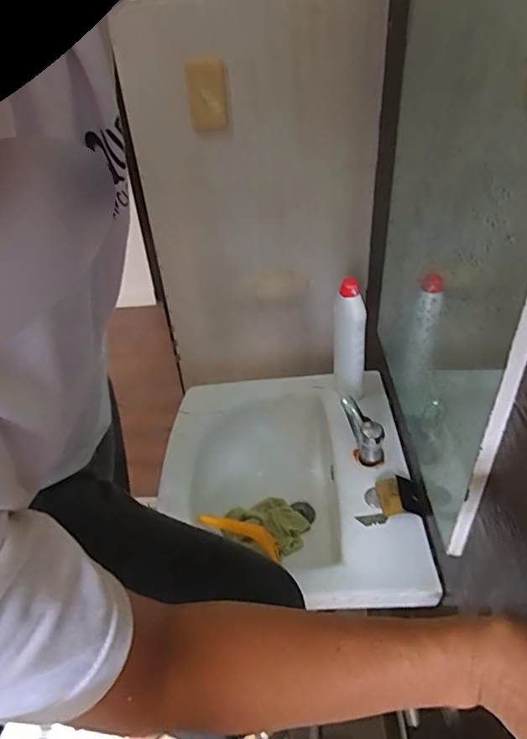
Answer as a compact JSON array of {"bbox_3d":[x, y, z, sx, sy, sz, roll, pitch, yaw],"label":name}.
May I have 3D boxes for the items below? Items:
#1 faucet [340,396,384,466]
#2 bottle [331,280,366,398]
[{"bbox_3d":[0.182,0.107,0.895,0.046,0.068,0.121,-11,38,-8],"label":"faucet"},{"bbox_3d":[0.162,-0.051,0.928,0.059,0.252,0.048,3,38,9],"label":"bottle"}]

